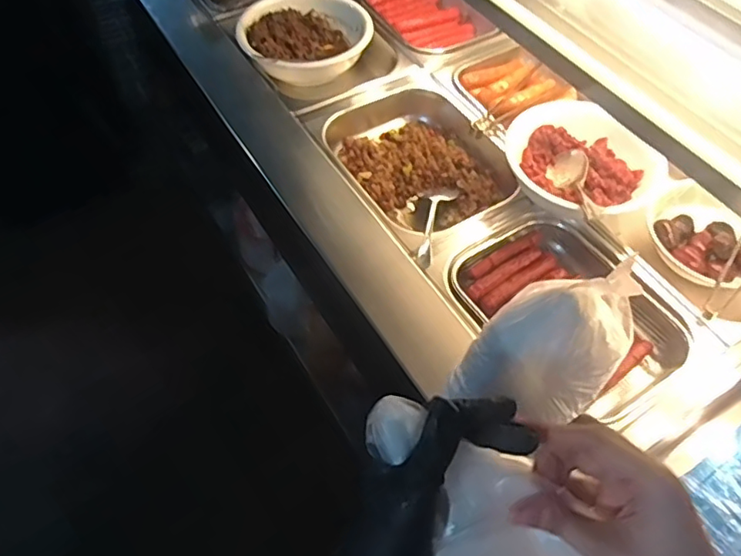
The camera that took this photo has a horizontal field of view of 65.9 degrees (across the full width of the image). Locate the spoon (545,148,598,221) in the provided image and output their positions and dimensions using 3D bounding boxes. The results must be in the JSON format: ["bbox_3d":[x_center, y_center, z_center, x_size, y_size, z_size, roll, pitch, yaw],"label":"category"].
[{"bbox_3d":[0.284,-0.129,0.788,0.046,0.044,0.189,5,31,2],"label":"spoon"}]

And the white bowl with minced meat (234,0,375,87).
[{"bbox_3d":[-0.137,-0.469,1.104,0.244,0.063,0.207,-34,63,-22],"label":"white bowl with minced meat"}]

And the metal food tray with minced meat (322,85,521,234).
[{"bbox_3d":[0.067,-0.201,0.958,0.247,0.076,0.316,-25,60,-18],"label":"metal food tray with minced meat"}]

